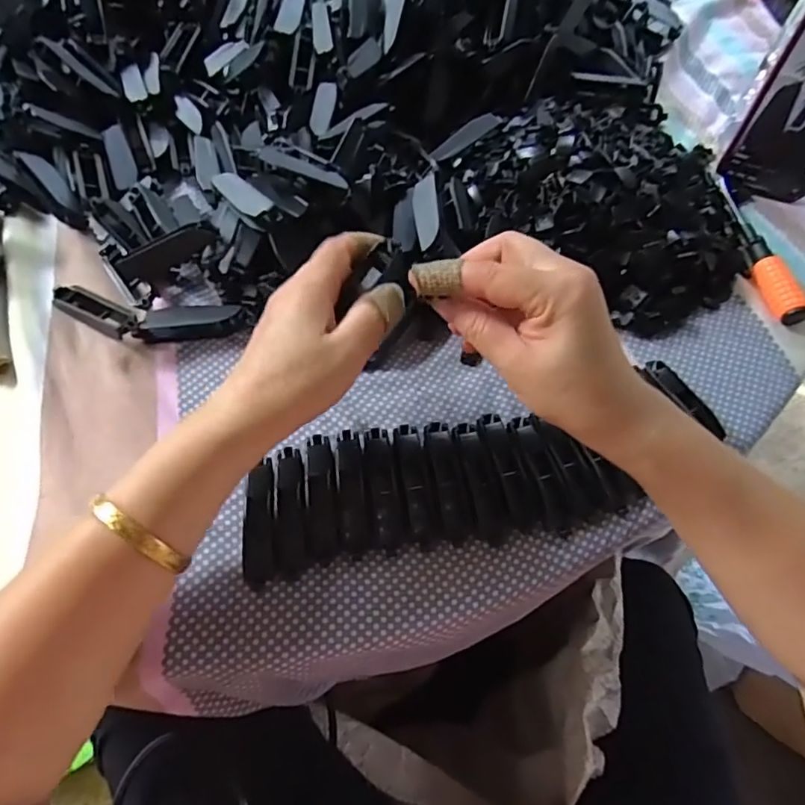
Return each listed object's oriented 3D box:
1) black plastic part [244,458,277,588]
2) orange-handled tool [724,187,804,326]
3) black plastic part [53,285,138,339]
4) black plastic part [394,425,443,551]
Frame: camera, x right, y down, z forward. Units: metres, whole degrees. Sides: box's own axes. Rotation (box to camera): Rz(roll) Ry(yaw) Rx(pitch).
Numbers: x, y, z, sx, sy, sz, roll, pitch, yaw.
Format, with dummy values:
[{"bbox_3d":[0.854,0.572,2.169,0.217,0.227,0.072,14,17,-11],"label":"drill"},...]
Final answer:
[{"bbox_3d":[-0.081,0.068,0.317,0.017,0.016,0.069,-5,62,-4],"label":"black plastic part"},{"bbox_3d":[0.281,-0.123,0.431,0.019,0.021,0.142,1,61,-1],"label":"orange-handled tool"},{"bbox_3d":[-0.207,-0.062,0.377,0.066,0.014,0.020,26,64,12],"label":"black plastic part"},{"bbox_3d":[0.007,0.048,0.331,0.018,0.016,0.074,-10,62,-7],"label":"black plastic part"}]

